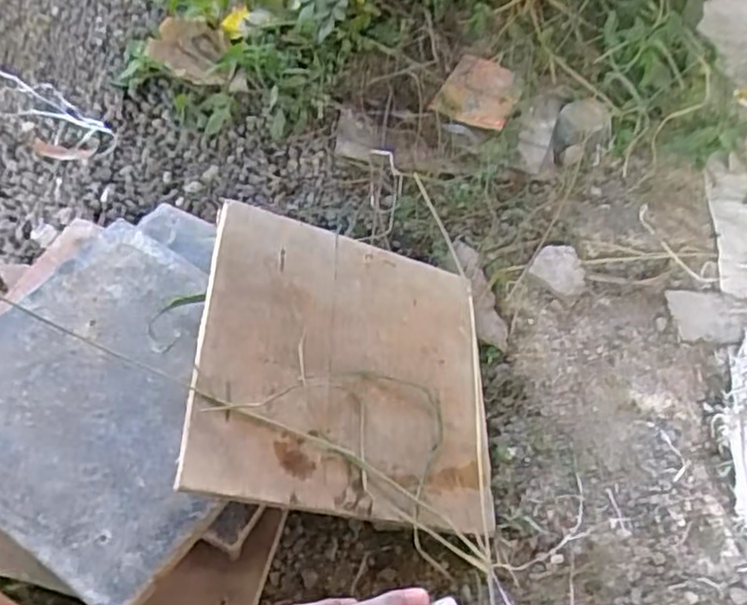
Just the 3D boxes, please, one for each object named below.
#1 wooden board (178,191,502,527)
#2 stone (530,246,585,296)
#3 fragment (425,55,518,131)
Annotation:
[{"bbox_3d":[-0.016,0.049,0.551,0.245,0.011,0.239,14,57,-25],"label":"wooden board"},{"bbox_3d":[0.187,-0.035,0.687,0.053,0.015,0.041,35,58,20],"label":"stone"},{"bbox_3d":[0.123,-0.245,0.793,0.085,0.030,0.106,20,54,10],"label":"fragment"}]

